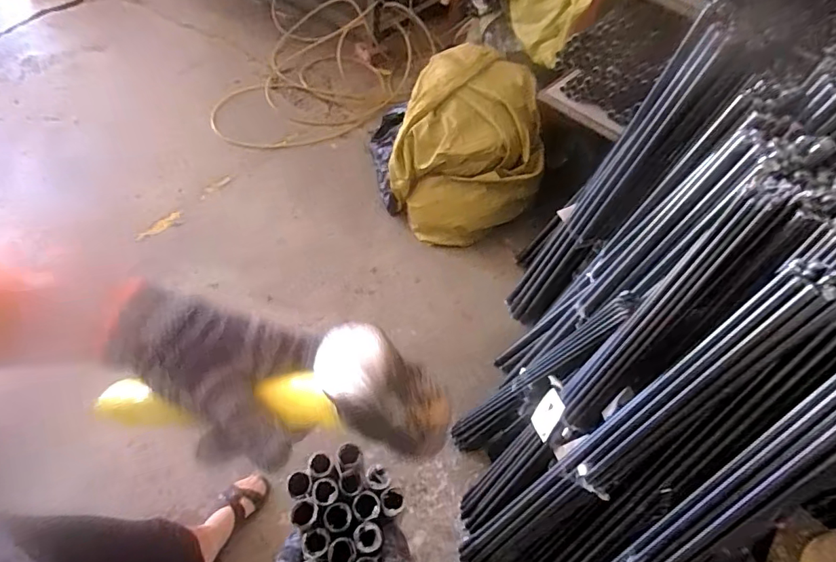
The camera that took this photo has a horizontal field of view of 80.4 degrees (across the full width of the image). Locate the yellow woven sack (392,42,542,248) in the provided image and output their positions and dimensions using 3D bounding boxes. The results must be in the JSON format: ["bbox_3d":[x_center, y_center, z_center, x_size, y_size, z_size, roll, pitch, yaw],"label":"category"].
[{"bbox_3d":[0.178,-0.452,1.636,0.460,0.336,0.571,12,56,2],"label":"yellow woven sack"}]

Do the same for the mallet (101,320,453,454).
[{"bbox_3d":[-0.091,0.074,0.291,0.230,0.087,0.037,-11,54,27],"label":"mallet"}]

